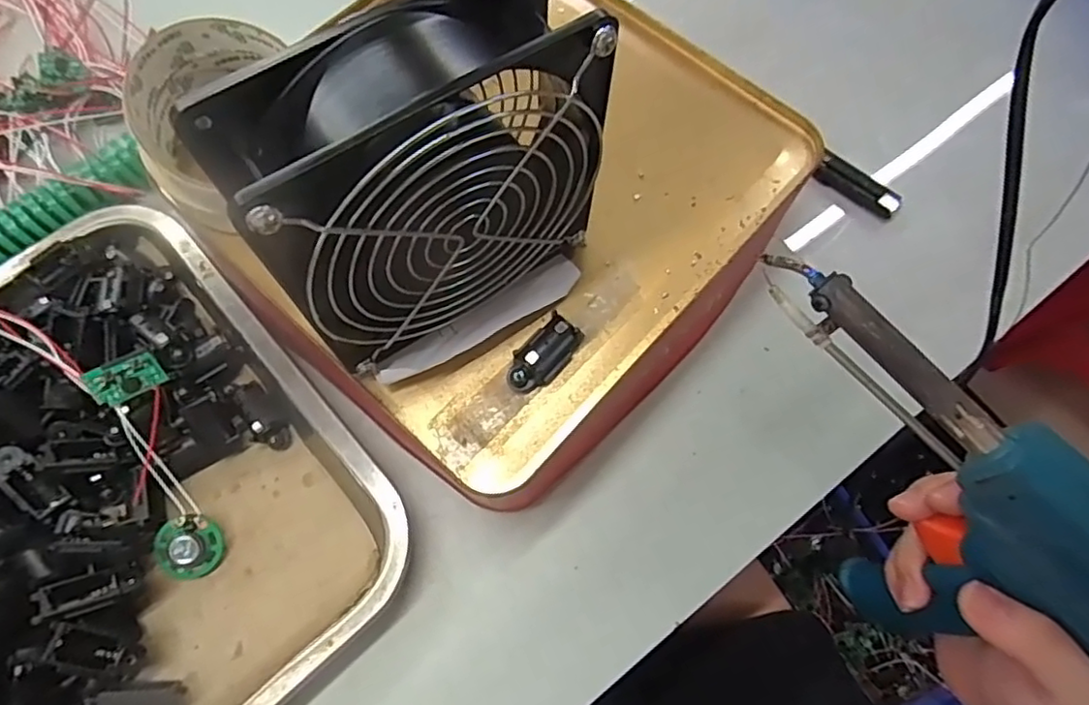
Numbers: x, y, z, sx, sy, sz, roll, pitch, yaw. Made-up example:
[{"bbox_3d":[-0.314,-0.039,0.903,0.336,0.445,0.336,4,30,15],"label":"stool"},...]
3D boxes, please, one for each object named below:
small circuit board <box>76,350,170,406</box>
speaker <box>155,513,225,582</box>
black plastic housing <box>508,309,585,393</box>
[{"bbox_3d":[-0.187,0.011,0.279,0.031,0.004,0.017,-25,87,-43],"label":"small circuit board"},{"bbox_3d":[-0.161,0.089,0.285,0.026,0.014,0.028,1,70,-1],"label":"speaker"},{"bbox_3d":[0.000,0.002,0.257,0.016,0.014,0.034,38,73,12],"label":"black plastic housing"}]

